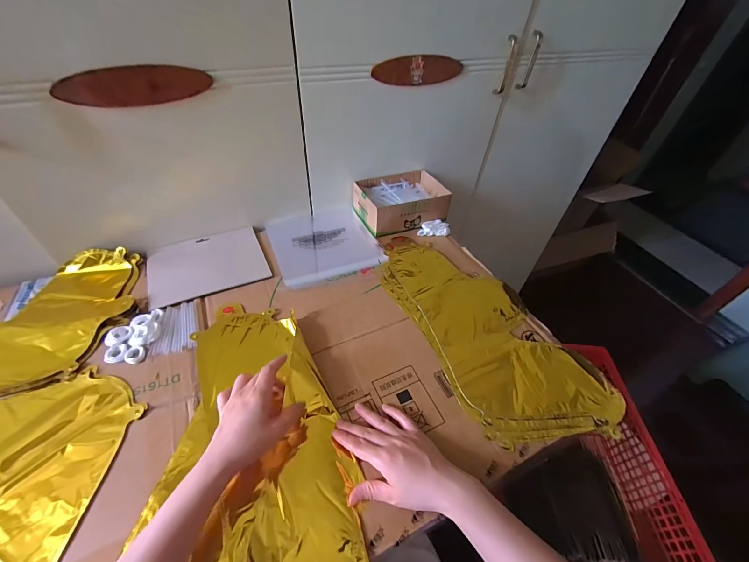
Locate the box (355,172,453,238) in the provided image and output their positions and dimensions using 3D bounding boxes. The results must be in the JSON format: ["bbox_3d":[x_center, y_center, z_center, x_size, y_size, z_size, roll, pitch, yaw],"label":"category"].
[{"bbox_3d":[0.062,-0.185,0.727,0.194,0.059,0.142,-17,50,-20],"label":"box"}]

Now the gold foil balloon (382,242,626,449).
[{"bbox_3d":[0.173,0.060,0.525,0.208,0.015,0.409,-17,50,-19],"label":"gold foil balloon"}]

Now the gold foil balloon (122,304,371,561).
[{"bbox_3d":[-0.155,0.193,0.380,0.221,0.027,0.404,-13,51,-17],"label":"gold foil balloon"}]

